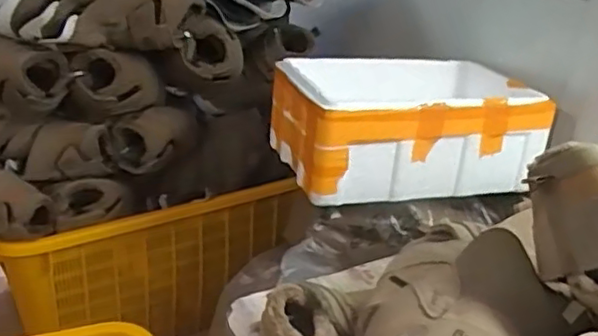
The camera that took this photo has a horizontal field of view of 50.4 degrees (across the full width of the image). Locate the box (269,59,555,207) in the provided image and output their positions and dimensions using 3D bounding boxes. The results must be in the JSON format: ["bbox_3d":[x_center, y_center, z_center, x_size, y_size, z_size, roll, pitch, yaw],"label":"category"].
[{"bbox_3d":[0.172,-0.084,1.093,0.395,0.154,0.296,-4,27,-16],"label":"box"}]

